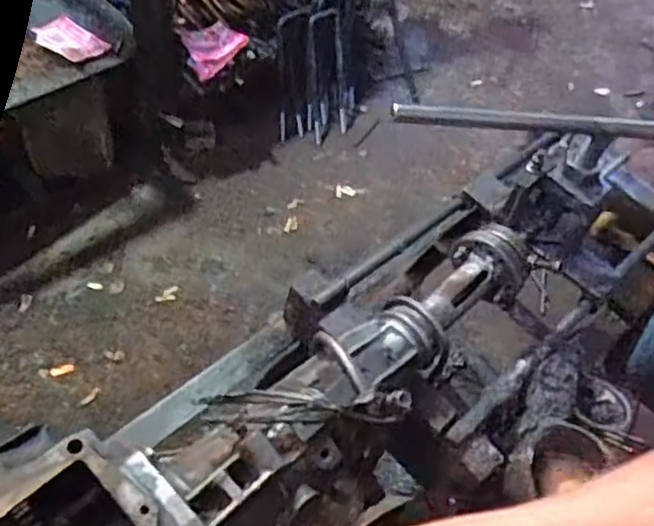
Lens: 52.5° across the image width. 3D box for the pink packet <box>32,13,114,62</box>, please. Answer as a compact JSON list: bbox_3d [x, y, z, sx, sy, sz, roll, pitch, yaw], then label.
[{"bbox_3d":[-0.597,-0.518,1.532,0.181,0.035,0.101,41,58,18],"label":"pink packet"}]

